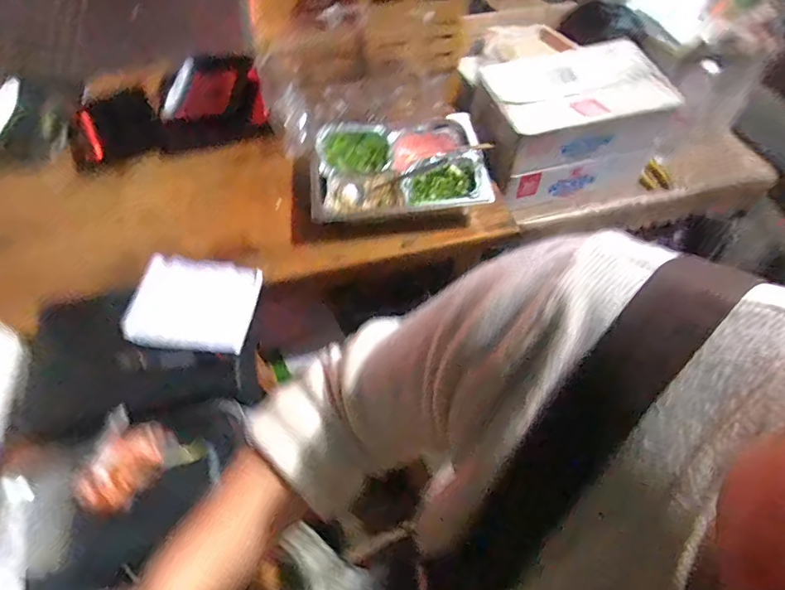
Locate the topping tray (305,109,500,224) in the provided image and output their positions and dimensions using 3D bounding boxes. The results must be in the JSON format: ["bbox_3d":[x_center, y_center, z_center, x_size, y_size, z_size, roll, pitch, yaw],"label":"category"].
[{"bbox_3d":[0.008,-0.240,0.900,0.326,0.065,0.250,-5,53,0],"label":"topping tray"}]

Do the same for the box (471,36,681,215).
[{"bbox_3d":[0.374,-0.354,0.978,0.368,0.267,0.216,-12,53,-5],"label":"box"}]

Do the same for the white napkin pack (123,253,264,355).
[{"bbox_3d":[-0.292,0.008,0.694,0.175,0.012,0.145,7,62,0],"label":"white napkin pack"}]

